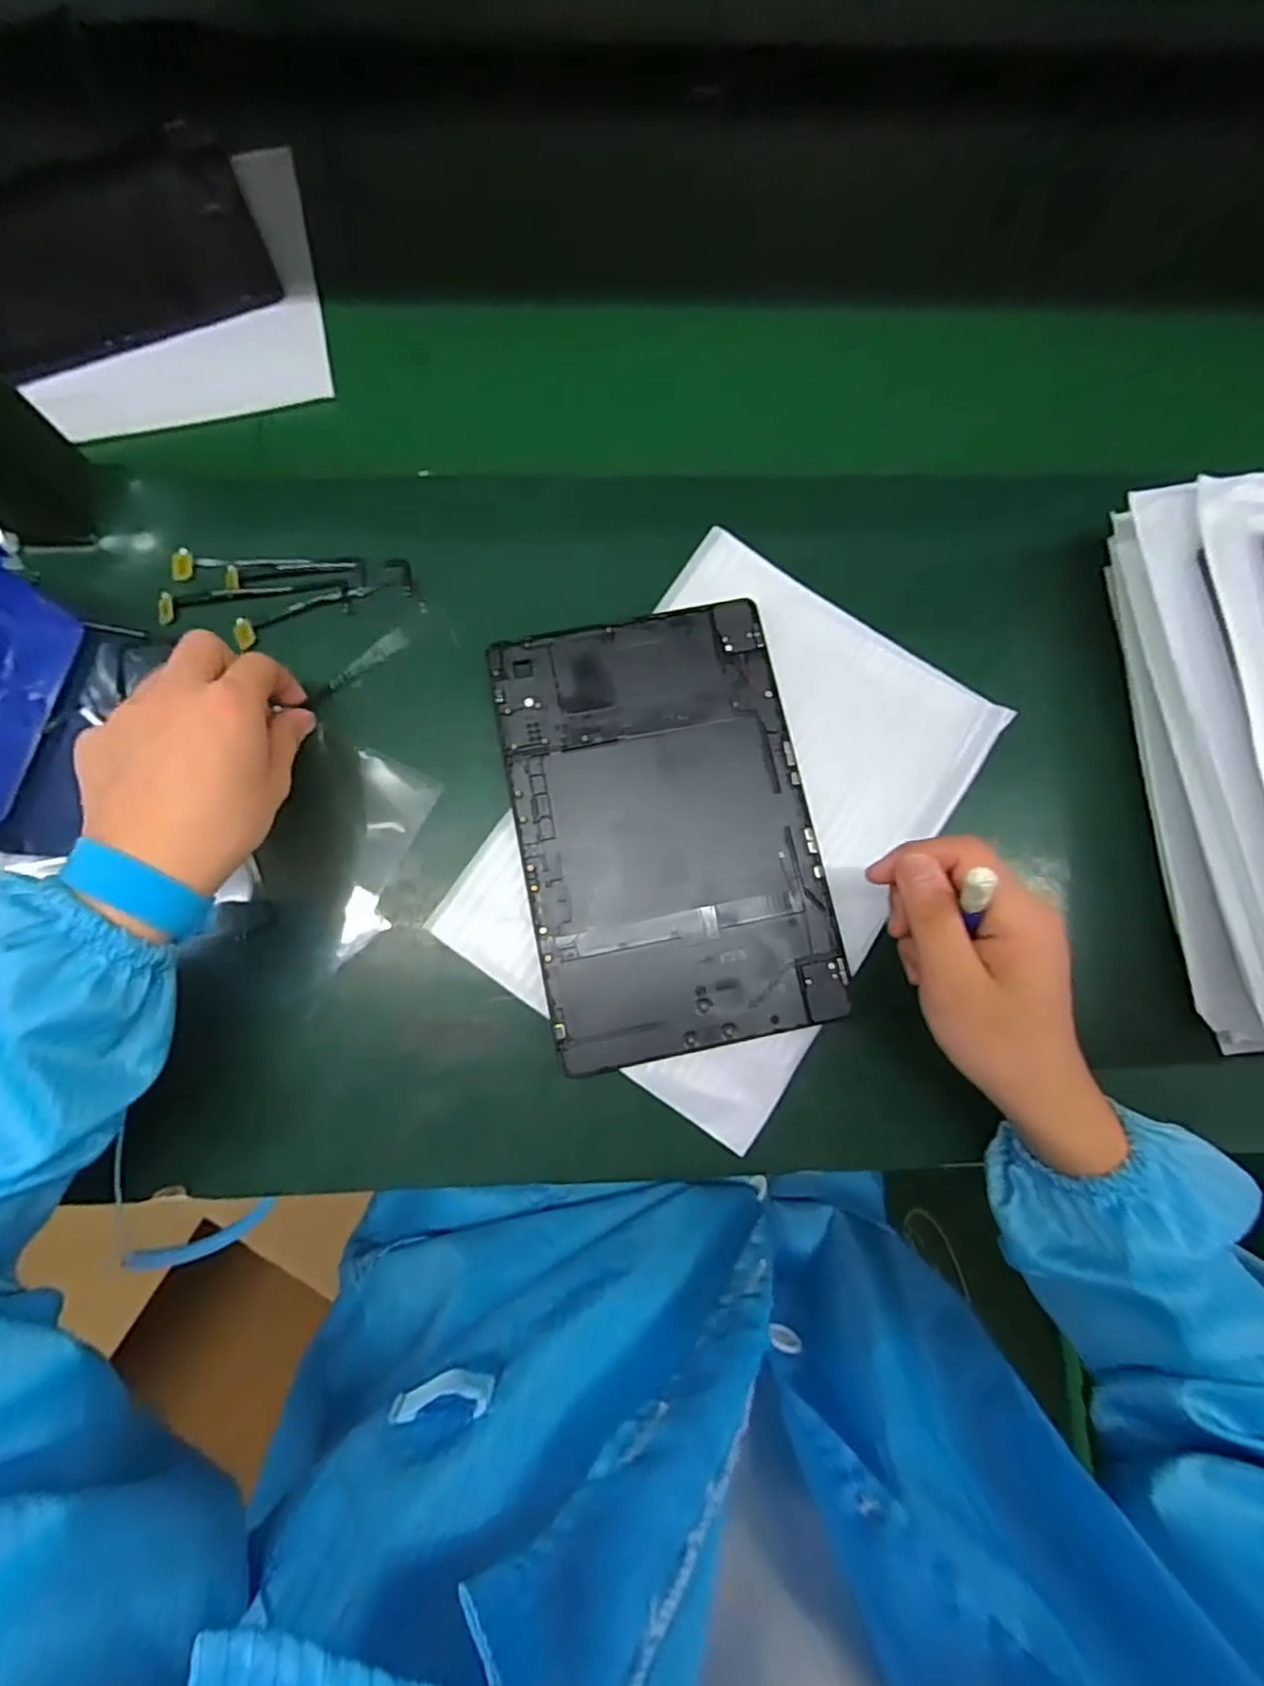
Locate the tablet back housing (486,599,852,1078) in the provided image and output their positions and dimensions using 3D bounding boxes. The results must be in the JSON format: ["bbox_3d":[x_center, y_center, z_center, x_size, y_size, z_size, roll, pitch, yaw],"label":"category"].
[{"bbox_3d":[0.017,-0.010,0.362,0.153,0.006,0.233,-11,82,-3],"label":"tablet back housing"}]

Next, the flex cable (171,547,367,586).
[{"bbox_3d":[-0.205,-0.156,0.378,0.106,0.005,0.018,0,82,-2],"label":"flex cable"}]

